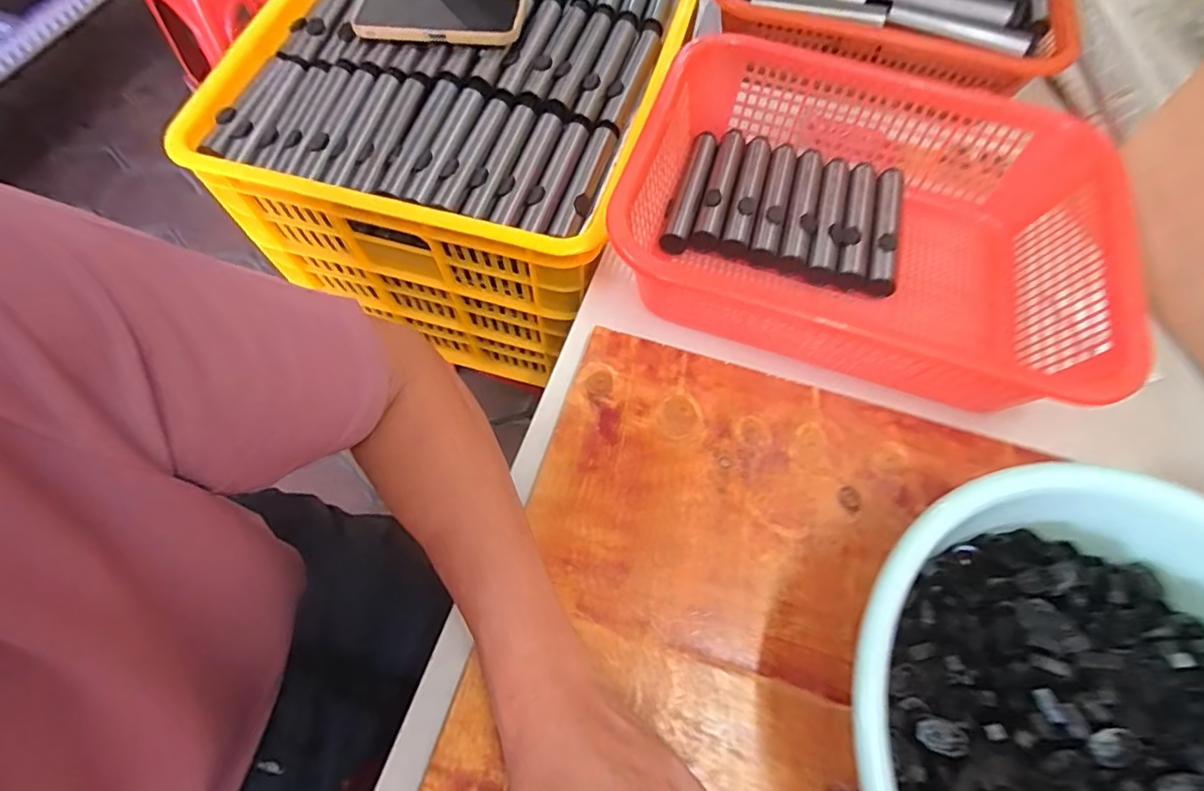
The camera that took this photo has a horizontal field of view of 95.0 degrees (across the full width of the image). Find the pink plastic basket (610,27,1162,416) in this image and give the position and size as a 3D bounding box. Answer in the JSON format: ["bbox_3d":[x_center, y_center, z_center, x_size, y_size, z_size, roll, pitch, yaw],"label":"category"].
[{"bbox_3d":[0.225,-0.157,0.485,0.380,0.095,0.279,20,64,8],"label":"pink plastic basket"}]

